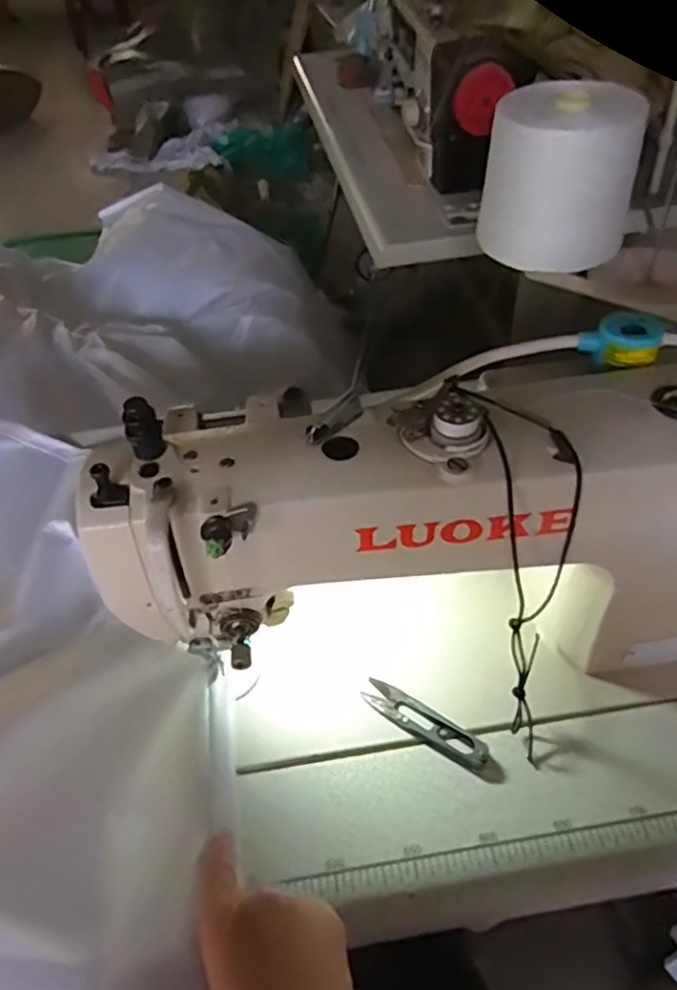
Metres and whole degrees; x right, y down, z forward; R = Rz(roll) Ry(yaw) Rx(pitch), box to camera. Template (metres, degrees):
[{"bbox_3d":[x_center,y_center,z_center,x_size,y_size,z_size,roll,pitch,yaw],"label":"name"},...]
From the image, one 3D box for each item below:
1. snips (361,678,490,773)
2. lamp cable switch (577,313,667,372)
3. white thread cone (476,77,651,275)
[{"bbox_3d":[0.063,0.168,0.480,0.100,0.011,0.023,27,53,27],"label":"snips"},{"bbox_3d":[0.186,-0.101,0.431,0.048,0.030,0.028,19,50,21],"label":"lamp cable switch"},{"bbox_3d":[0.243,-0.349,0.724,0.159,0.153,0.124,10,48,14],"label":"white thread cone"}]

